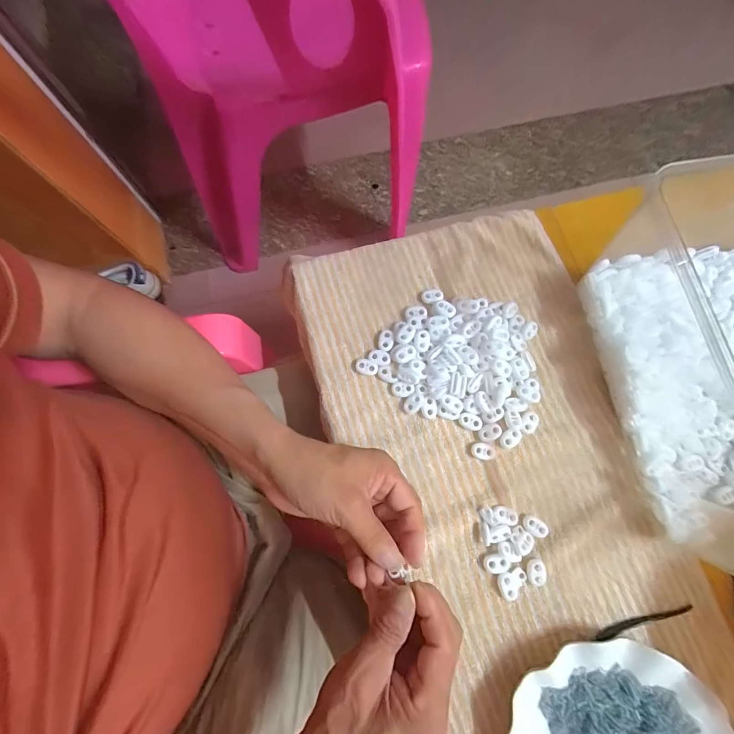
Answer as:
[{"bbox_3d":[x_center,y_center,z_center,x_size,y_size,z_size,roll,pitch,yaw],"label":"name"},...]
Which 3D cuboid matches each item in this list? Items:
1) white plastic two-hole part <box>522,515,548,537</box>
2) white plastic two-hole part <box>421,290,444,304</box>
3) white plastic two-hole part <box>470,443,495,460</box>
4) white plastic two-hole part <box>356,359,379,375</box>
[{"bbox_3d":[0.152,0.144,0.322,0.023,0.004,0.014,30,79,7],"label":"white plastic two-hole part"},{"bbox_3d":[0.068,-0.074,0.373,0.022,0.005,0.015,-15,77,-3],"label":"white plastic two-hole part"},{"bbox_3d":[0.110,0.080,0.336,0.023,0.004,0.014,11,77,3],"label":"white plastic two-hole part"},{"bbox_3d":[0.000,0.000,0.356,0.022,0.005,0.014,15,78,4],"label":"white plastic two-hole part"}]

